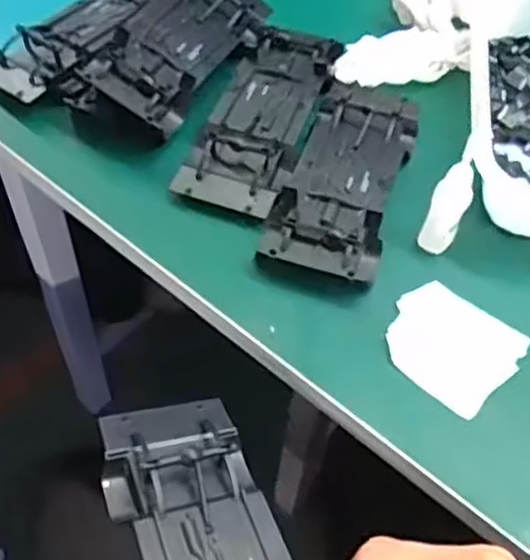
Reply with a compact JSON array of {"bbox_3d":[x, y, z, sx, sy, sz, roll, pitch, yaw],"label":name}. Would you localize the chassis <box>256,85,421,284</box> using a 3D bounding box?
[{"bbox_3d":[0.061,-0.081,0.493,0.077,0.022,0.191,17,55,7],"label":"chassis"}]

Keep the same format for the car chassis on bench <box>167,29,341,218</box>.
[{"bbox_3d":[0.001,-0.127,0.522,0.072,0.024,0.186,19,55,8],"label":"car chassis on bench"}]

